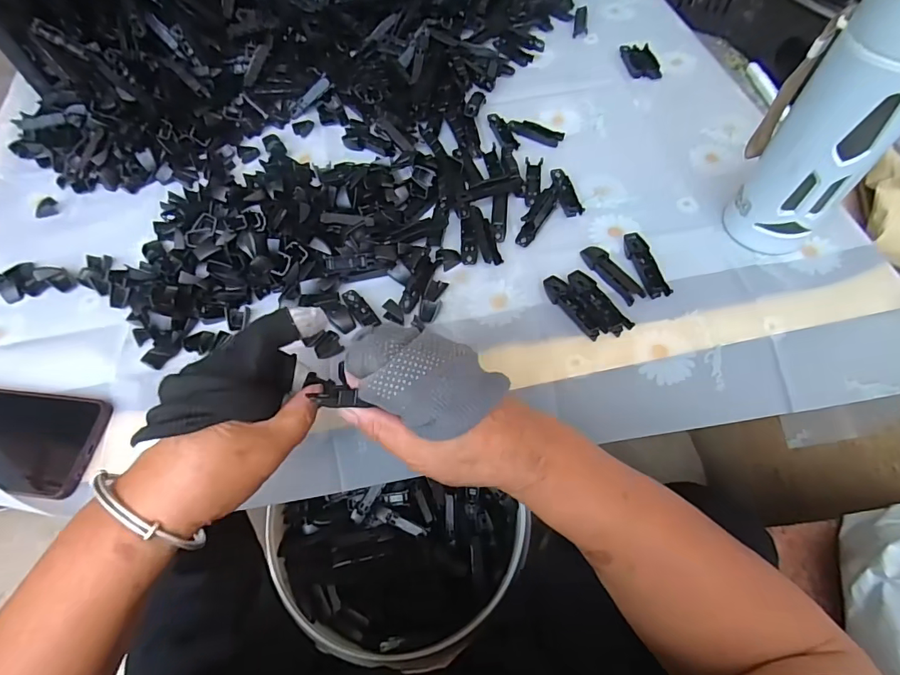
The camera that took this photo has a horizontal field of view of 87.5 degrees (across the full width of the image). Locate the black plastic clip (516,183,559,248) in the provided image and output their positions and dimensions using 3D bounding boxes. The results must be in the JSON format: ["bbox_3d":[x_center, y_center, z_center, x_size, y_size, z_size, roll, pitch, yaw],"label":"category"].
[{"bbox_3d":[0.085,-0.119,0.448,0.015,0.021,0.071,30,67,17],"label":"black plastic clip"}]

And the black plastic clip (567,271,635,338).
[{"bbox_3d":[0.126,-0.030,0.403,0.021,0.007,0.068,-29,64,-12],"label":"black plastic clip"}]

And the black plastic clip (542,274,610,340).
[{"bbox_3d":[0.105,-0.026,0.405,0.020,0.007,0.068,-27,64,-11],"label":"black plastic clip"}]

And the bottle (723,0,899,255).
[{"bbox_3d":[0.290,-0.155,0.353,0.070,0.208,0.069,2,62,4],"label":"bottle"}]

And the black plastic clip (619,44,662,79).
[{"bbox_3d":[0.230,-0.335,0.569,0.037,0.004,0.065,-6,62,-1],"label":"black plastic clip"}]

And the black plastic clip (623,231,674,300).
[{"bbox_3d":[0.176,-0.065,0.423,0.020,0.008,0.069,-11,62,-3],"label":"black plastic clip"}]

